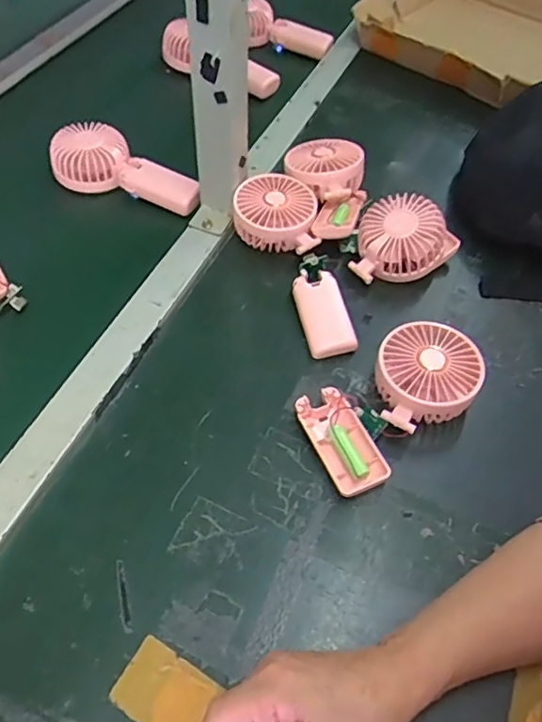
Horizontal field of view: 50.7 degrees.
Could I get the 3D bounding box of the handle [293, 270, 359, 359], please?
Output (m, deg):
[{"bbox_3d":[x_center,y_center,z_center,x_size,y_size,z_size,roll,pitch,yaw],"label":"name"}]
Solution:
[{"bbox_3d":[0.051,-0.045,0.549,0.045,0.023,0.091,-10,55,-9],"label":"handle"}]

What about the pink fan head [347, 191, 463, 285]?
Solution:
[{"bbox_3d":[0.132,-0.119,0.578,0.086,0.060,0.096,34,60,21],"label":"pink fan head"}]

